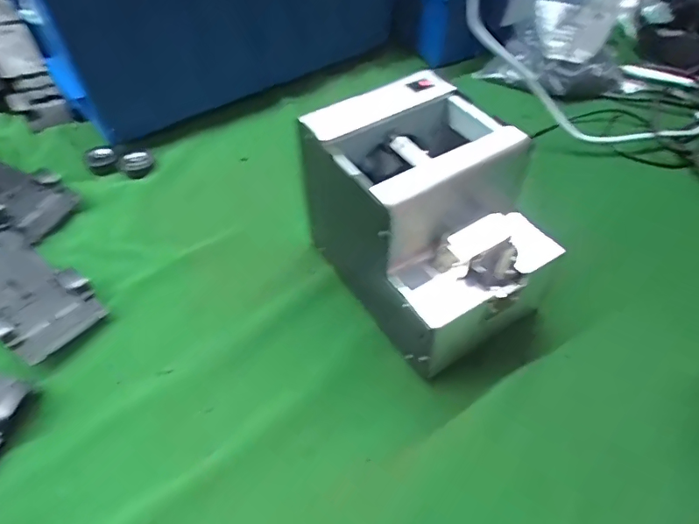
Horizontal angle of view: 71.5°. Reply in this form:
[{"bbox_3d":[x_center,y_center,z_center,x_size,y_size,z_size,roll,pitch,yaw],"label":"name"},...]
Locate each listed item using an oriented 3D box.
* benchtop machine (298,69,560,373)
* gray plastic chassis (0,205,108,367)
[{"bbox_3d":[0.061,-0.029,0.392,0.137,0.146,0.182,-27,55,-19],"label":"benchtop machine"},{"bbox_3d":[-0.304,0.015,0.436,0.191,0.046,0.079,31,58,24],"label":"gray plastic chassis"}]

